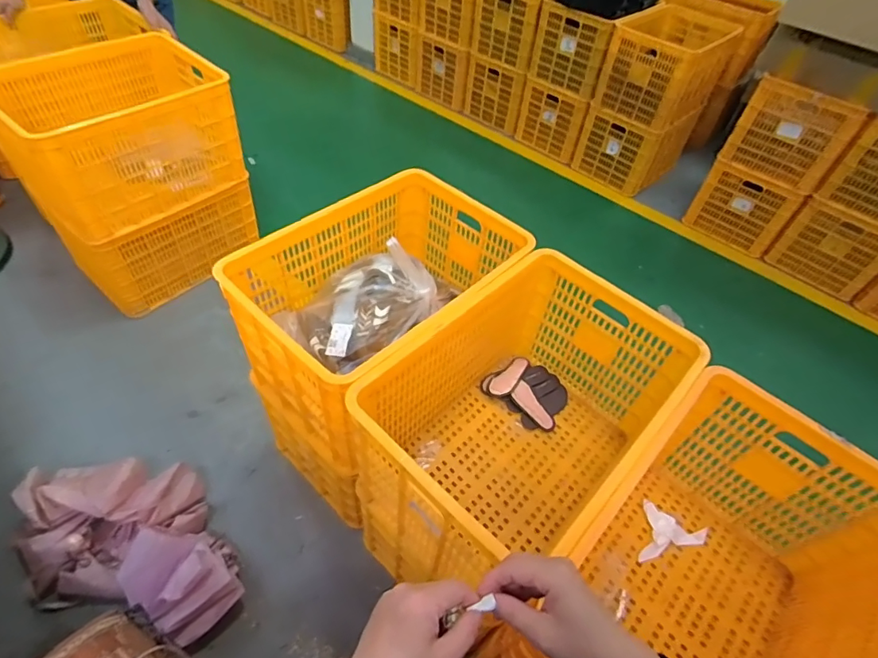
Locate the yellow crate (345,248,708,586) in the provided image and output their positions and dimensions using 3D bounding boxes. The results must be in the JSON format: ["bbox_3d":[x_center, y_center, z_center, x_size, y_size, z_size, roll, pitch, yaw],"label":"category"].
[{"bbox_3d":[0.152,0.185,1.007,0.610,0.386,0.463,-34,61,-29],"label":"yellow crate"}]

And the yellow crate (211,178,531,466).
[{"bbox_3d":[-0.142,-0.060,1.161,0.441,0.344,0.599,37,56,23],"label":"yellow crate"}]

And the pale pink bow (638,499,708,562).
[{"bbox_3d":[0.517,0.466,1.046,0.143,0.022,0.123,18,50,9],"label":"pale pink bow"}]

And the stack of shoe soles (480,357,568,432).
[{"bbox_3d":[0.234,0.161,1.249,0.203,0.032,0.168,36,55,22],"label":"stack of shoe soles"}]

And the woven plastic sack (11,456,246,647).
[{"bbox_3d":[-0.778,0.529,1.233,0.602,0.154,0.361,15,50,6],"label":"woven plastic sack"}]

